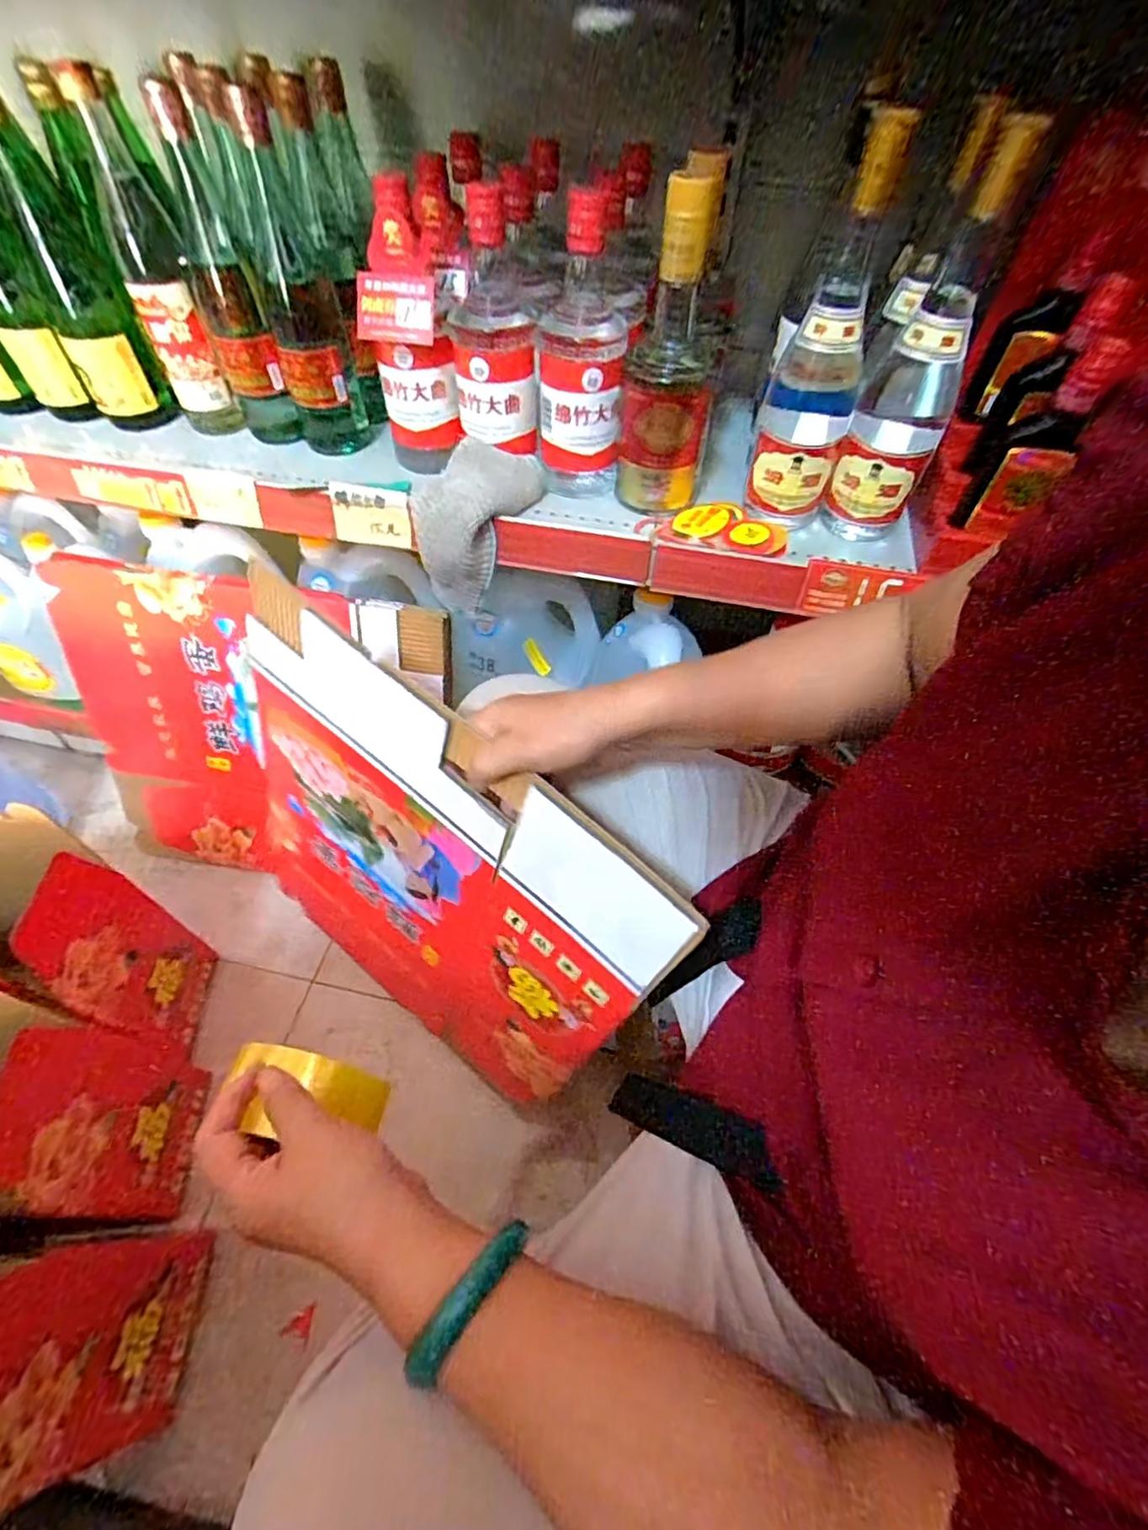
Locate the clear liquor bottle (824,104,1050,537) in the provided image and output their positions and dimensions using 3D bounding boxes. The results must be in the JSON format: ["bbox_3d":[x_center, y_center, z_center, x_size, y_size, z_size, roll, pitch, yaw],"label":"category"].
[{"bbox_3d":[0.275,-0.314,0.481,0.072,0.258,0.087,23,57,15],"label":"clear liquor bottle"}]

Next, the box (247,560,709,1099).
[{"bbox_3d":[-0.146,0.114,0.562,0.415,0.455,0.012,39,47,13],"label":"box"}]

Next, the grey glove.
[{"bbox_3d":[-0.095,-0.232,0.603,0.085,0.117,0.126,23,57,15],"label":"grey glove"}]

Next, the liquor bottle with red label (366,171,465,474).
[{"bbox_3d":[-0.147,-0.375,0.548,0.060,0.214,0.060,-21,57,-16],"label":"liquor bottle with red label"}]

